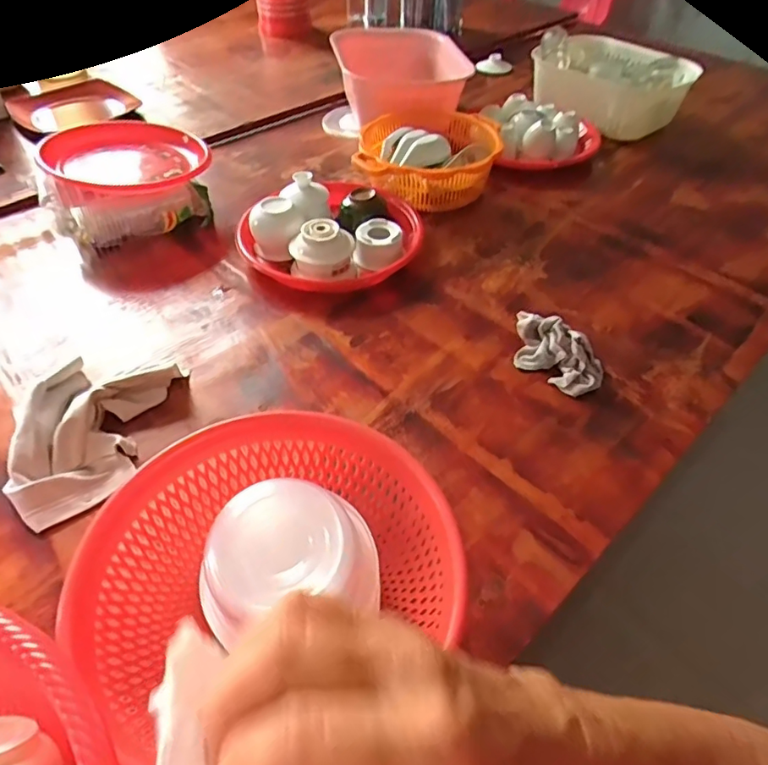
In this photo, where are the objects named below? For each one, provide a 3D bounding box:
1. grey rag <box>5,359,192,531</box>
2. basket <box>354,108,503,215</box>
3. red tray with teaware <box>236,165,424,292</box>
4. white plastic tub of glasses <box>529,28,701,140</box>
[{"bbox_3d":[-0.287,0.046,0.526,0.114,0.045,0.184,6,49,5],"label":"grey rag"},{"bbox_3d":[0.072,-0.361,0.868,0.209,0.069,0.226,8,49,6],"label":"basket"},{"bbox_3d":[-0.061,-0.209,0.742,0.211,0.065,0.228,33,56,25],"label":"red tray with teaware"},{"bbox_3d":[0.412,-0.549,1.001,0.135,0.112,0.281,-30,55,-24],"label":"white plastic tub of glasses"}]

